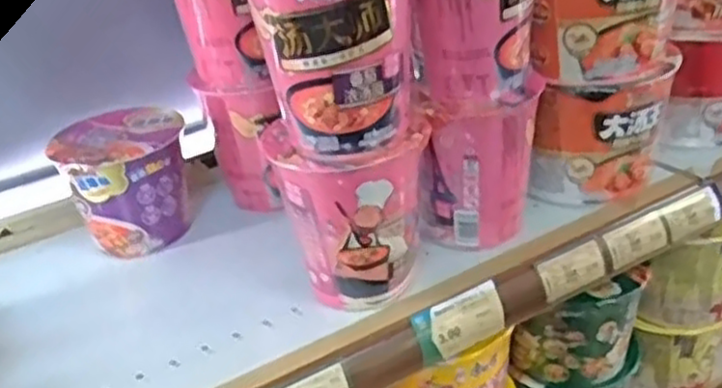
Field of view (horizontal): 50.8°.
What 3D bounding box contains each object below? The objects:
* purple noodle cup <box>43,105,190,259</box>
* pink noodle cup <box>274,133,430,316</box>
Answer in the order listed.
[{"bbox_3d":[-0.194,-0.011,0.634,0.099,0.091,0.097,-9,31,-6],"label":"purple noodle cup"},{"bbox_3d":[0.002,0.010,0.534,0.089,0.112,0.089,-1,31,7],"label":"pink noodle cup"}]

